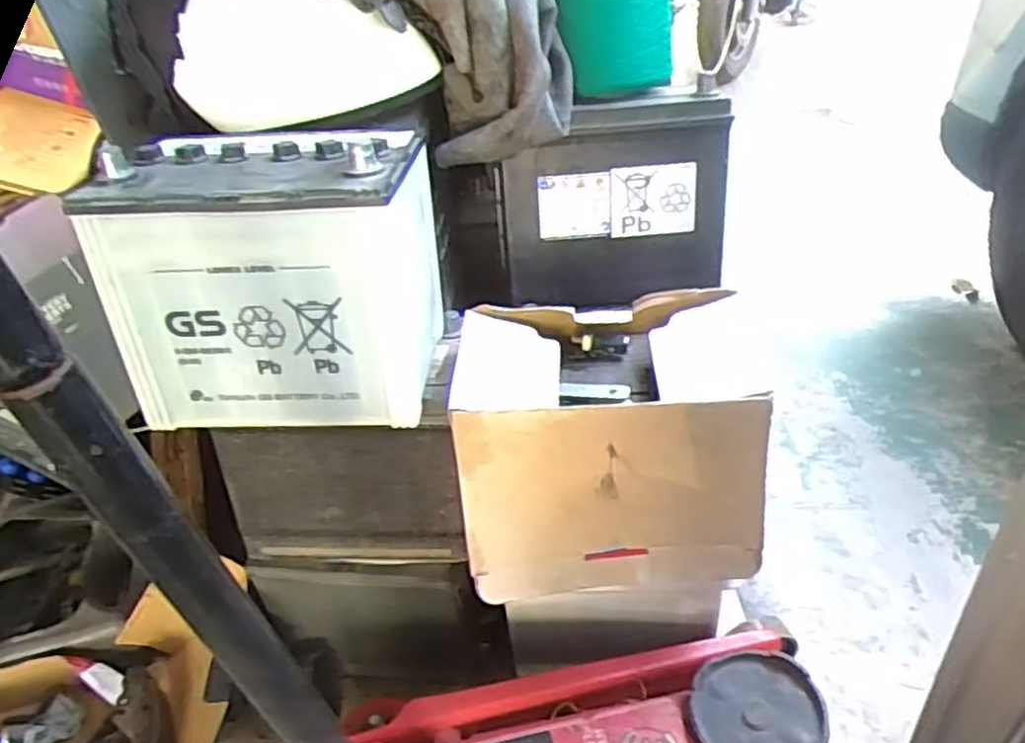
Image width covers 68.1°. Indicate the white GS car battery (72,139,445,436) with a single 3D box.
[{"bbox_3d":[-0.185,-0.082,0.615,0.224,0.191,0.170,-1,39,6],"label":"white GS car battery"}]

